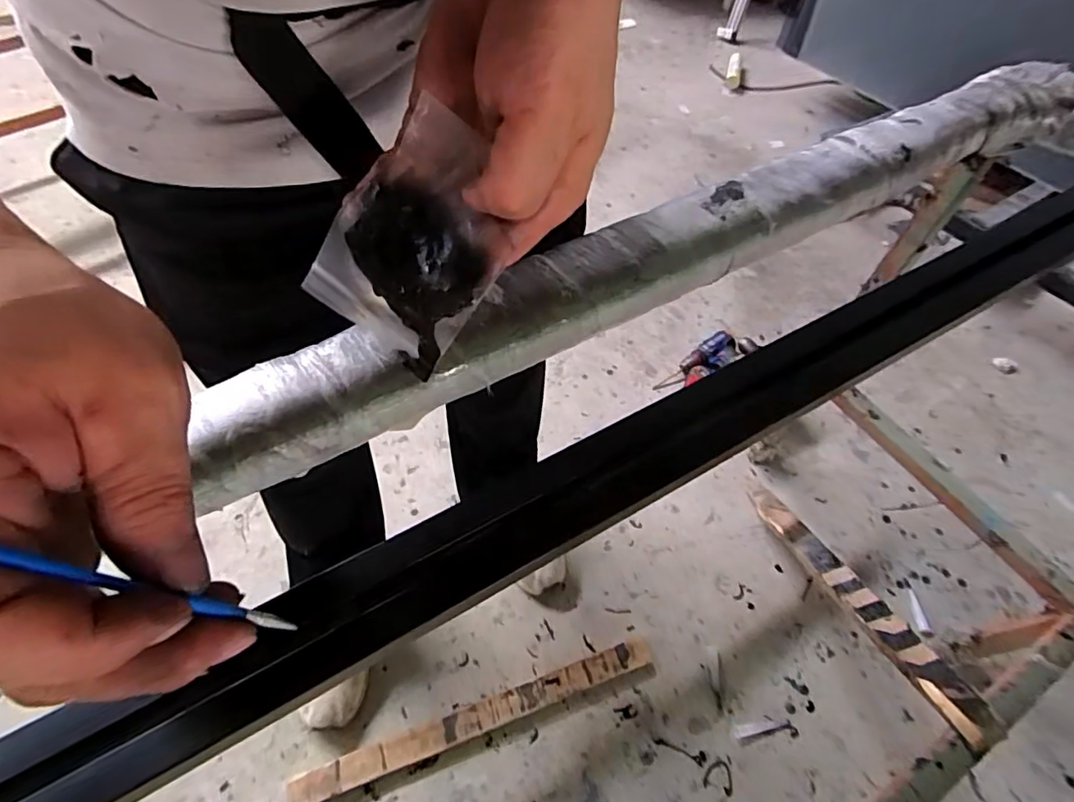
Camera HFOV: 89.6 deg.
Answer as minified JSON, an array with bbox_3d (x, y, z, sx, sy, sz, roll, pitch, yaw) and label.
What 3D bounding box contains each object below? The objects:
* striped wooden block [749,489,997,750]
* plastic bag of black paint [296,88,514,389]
[{"bbox_3d":[0.468,0.276,0.840,0.051,0.035,0.527,-4,22,-5],"label":"striped wooden block"},{"bbox_3d":[-0.049,-0.069,0.235,0.071,0.016,0.095,37,93,5],"label":"plastic bag of black paint"}]

